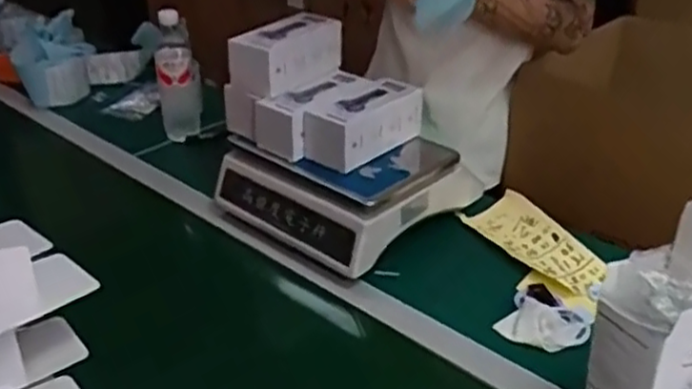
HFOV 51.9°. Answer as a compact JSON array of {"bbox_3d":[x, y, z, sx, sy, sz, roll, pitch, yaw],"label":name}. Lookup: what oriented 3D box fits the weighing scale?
[{"bbox_3d":[0.008,-0.031,1.015,0.279,0.102,0.271,-26,38,-36],"label":"weighing scale"}]

